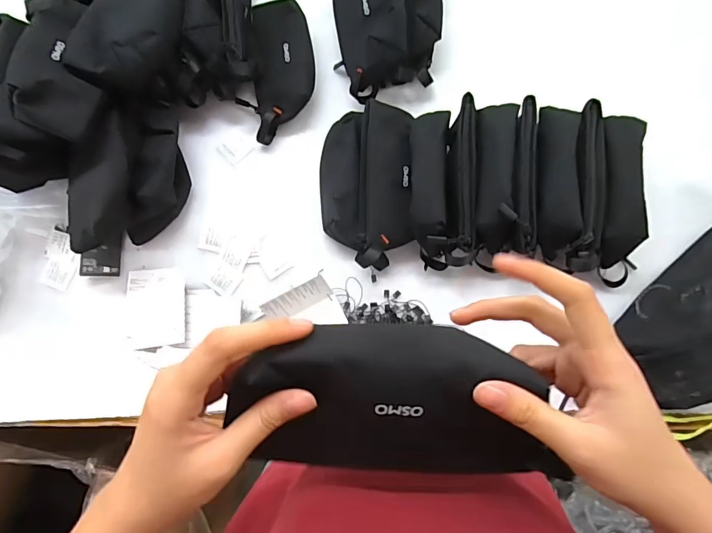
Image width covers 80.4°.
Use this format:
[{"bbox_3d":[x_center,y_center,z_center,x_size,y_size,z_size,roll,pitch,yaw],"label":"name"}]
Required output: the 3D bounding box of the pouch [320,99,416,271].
[{"bbox_3d":[0.012,-0.107,0.564,0.122,0.057,0.216,1,81,3],"label":"pouch"}]

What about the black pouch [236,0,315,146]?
[{"bbox_3d":[-0.115,-0.284,0.607,0.109,0.042,0.209,-3,81,2],"label":"black pouch"}]

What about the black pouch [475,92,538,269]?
[{"bbox_3d":[0.184,-0.102,0.539,0.070,0.083,0.199,3,81,3],"label":"black pouch"}]

